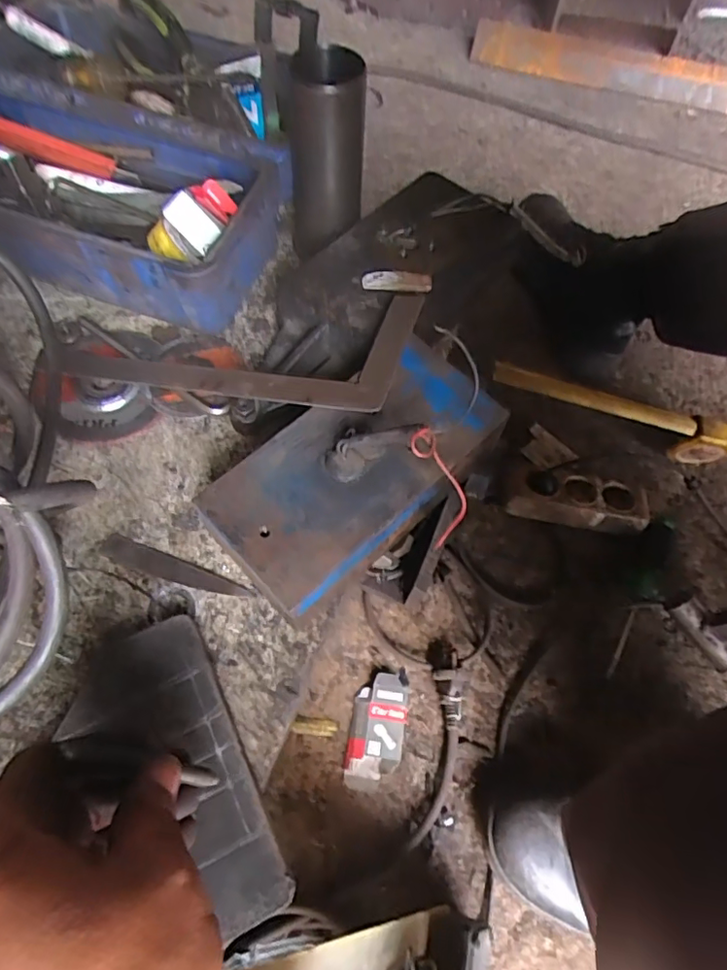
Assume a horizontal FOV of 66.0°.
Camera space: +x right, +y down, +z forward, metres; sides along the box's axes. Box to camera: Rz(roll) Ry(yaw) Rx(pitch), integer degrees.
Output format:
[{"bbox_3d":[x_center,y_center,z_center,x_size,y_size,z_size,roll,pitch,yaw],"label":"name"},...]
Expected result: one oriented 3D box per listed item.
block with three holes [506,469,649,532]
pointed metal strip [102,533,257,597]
[{"bbox_3d":[0.255,0.016,0.671,0.162,0.049,0.064,11,64,4],"label":"block with three holes"},{"bbox_3d":[-0.109,0.049,0.323,0.091,0.004,0.015,20,65,8],"label":"pointed metal strip"}]

